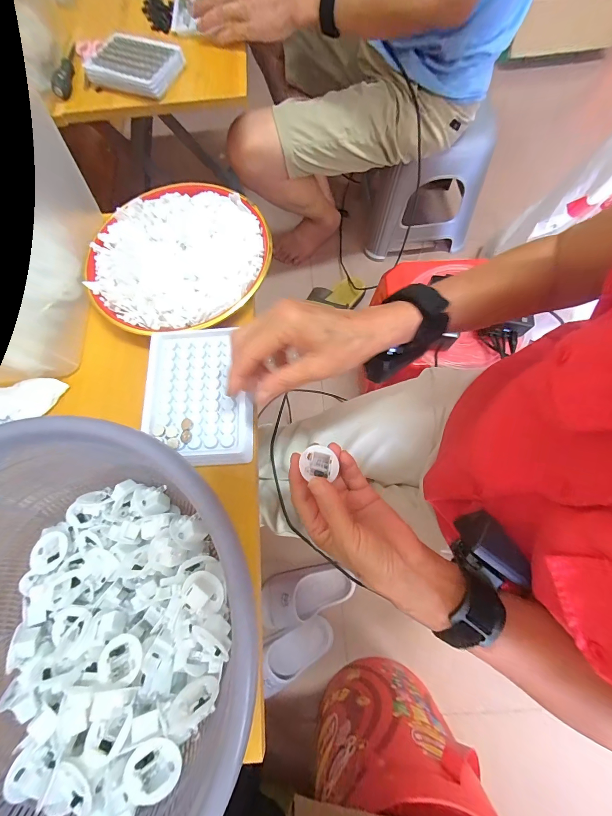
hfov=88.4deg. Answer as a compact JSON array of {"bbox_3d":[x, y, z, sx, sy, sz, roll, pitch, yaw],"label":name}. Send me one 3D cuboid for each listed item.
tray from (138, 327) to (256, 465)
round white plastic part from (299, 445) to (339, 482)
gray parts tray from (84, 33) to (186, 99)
[{"bbox_3d":[-0.105,-0.015,0.311,0.102,0.013,0.139,-4,73,1],"label":"tray"},{"bbox_3d":[0.011,0.046,0.263,0.027,0.014,0.027,2,64,-10],"label":"round white plastic part"},{"bbox_3d":[-0.268,-0.538,0.491,0.133,0.023,0.098,20,75,8],"label":"gray parts tray"}]

